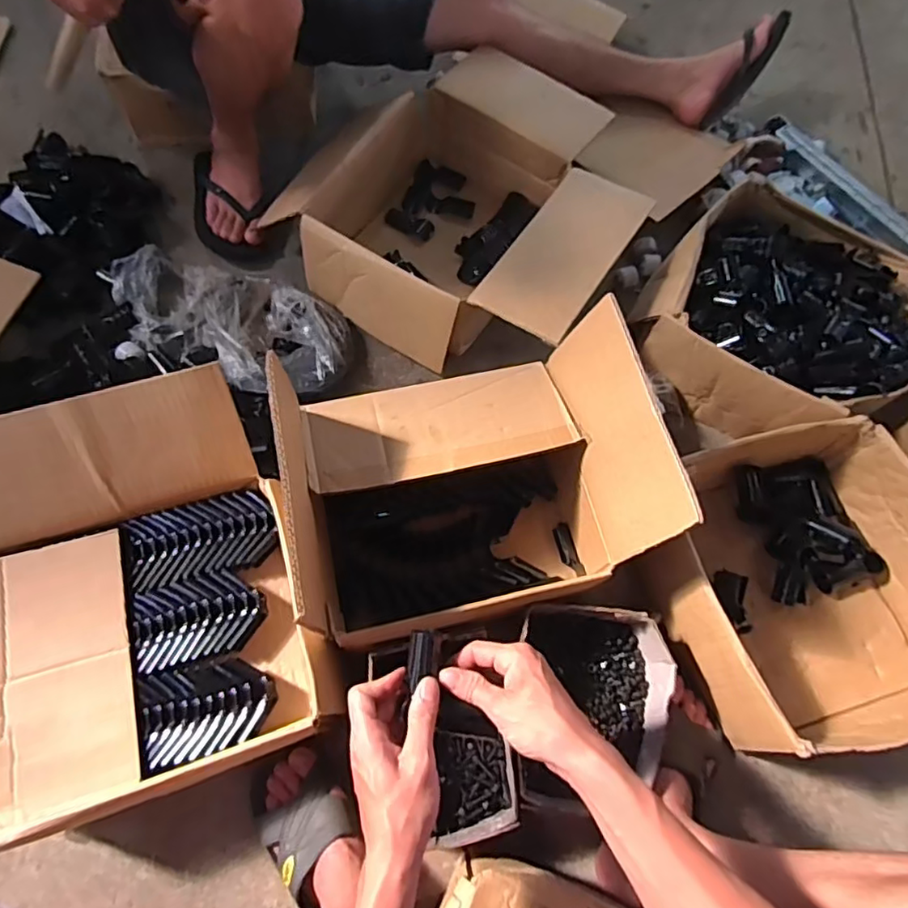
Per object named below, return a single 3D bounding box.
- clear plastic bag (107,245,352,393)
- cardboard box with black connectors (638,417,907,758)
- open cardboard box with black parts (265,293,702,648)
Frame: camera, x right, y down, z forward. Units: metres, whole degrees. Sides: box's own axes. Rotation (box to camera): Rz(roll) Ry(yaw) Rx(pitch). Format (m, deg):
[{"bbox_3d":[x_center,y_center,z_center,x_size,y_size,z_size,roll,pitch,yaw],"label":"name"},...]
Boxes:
[{"bbox_3d":[-0.336,-0.199,0.888,0.385,0.071,0.185,23,70,7],"label":"clear plastic bag"},{"bbox_3d":[0.426,0.153,0.713,0.326,0.144,0.335,-13,70,-6],"label":"cardboard box with black connectors"},{"bbox_3d":[0.018,0.032,0.664,0.362,0.250,0.272,-14,70,-7],"label":"open cardboard box with black parts"}]

